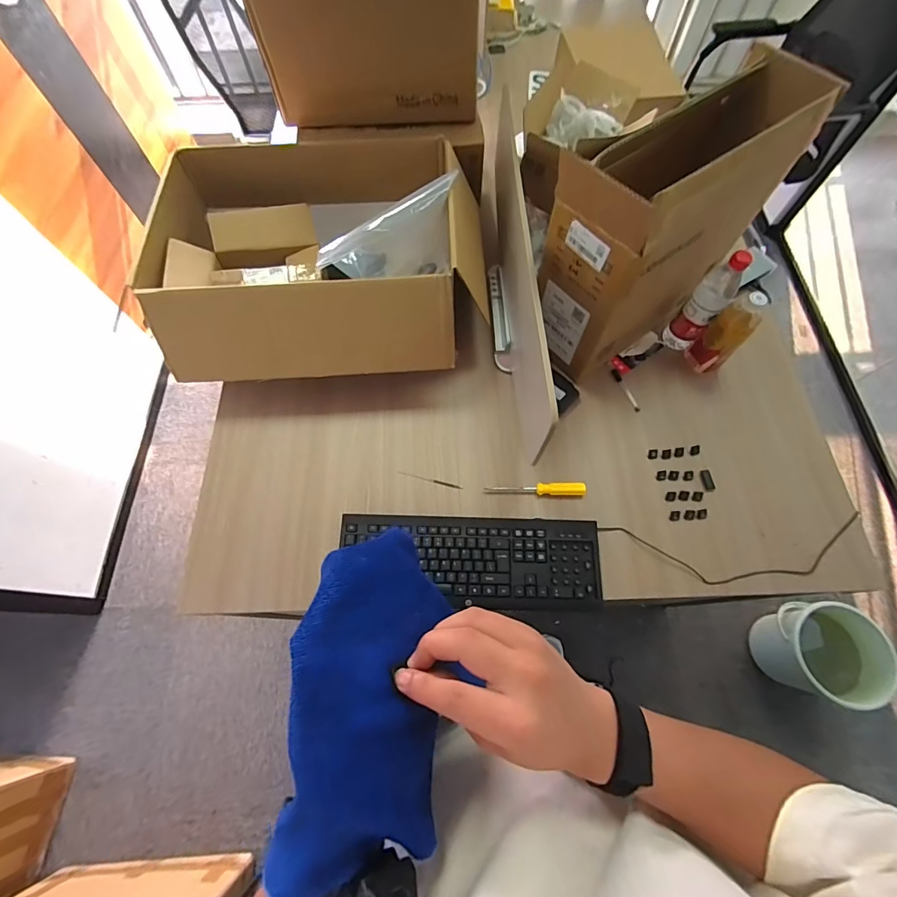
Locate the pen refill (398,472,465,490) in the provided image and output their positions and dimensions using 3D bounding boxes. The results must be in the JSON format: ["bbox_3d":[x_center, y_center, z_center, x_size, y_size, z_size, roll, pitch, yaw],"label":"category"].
[{"bbox_3d":[-0.033,0.060,0.794,0.122,0.005,0.009,14,68,5],"label":"pen refill"}]

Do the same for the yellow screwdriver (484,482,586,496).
[{"bbox_3d":[0.162,0.077,0.784,0.182,0.021,0.023,-1,67,-1],"label":"yellow screwdriver"}]

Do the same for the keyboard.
[{"bbox_3d":[0.037,0.189,0.726,0.435,0.026,0.148,3,67,1],"label":"keyboard"}]

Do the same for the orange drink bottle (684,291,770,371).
[{"bbox_3d":[0.531,-0.217,0.819,0.067,0.188,0.053,38,72,14],"label":"orange drink bottle"}]

